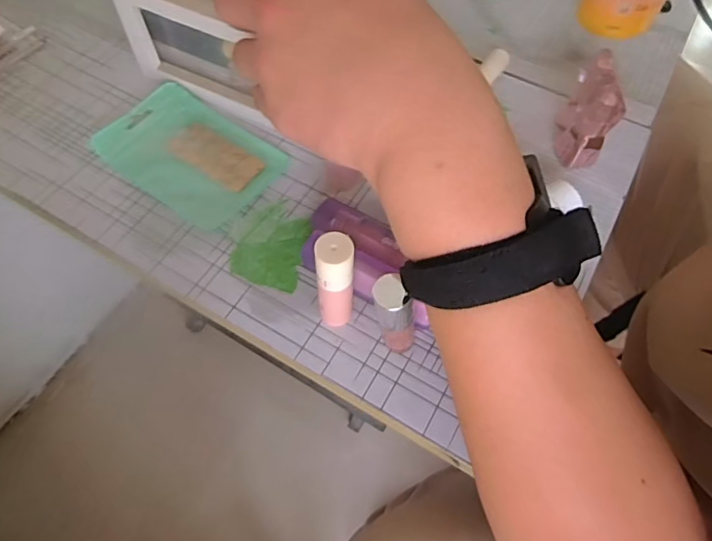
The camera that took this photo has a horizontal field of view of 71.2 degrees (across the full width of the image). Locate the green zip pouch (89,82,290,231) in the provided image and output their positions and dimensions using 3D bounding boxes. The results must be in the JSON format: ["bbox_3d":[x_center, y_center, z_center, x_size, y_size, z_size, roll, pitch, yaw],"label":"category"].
[{"bbox_3d":[-0.122,-0.087,0.364,0.127,0.007,0.085,33,64,16],"label":"green zip pouch"}]

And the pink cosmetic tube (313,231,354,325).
[{"bbox_3d":[-0.011,0.007,0.275,0.020,0.075,0.019,1,60,-2],"label":"pink cosmetic tube"}]

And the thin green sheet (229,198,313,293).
[{"bbox_3d":[-0.057,-0.019,0.330,0.049,0.004,0.065,10,60,3],"label":"thin green sheet"}]

